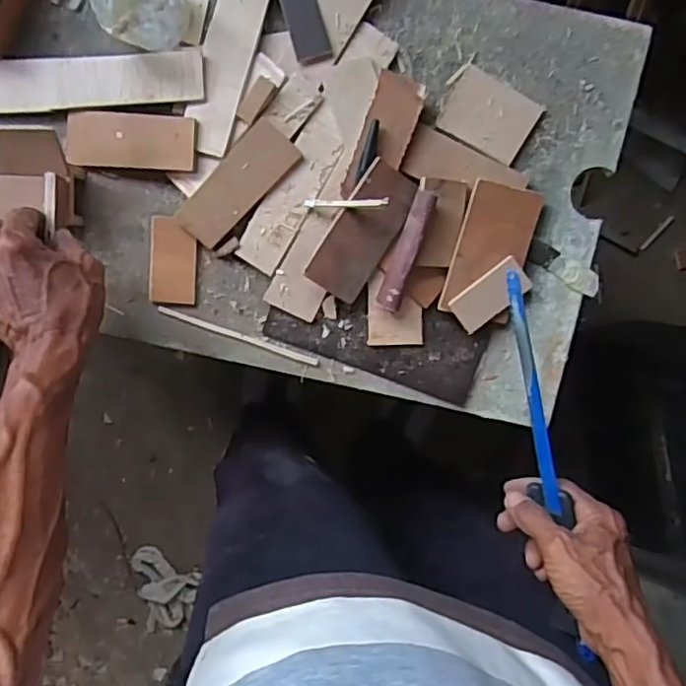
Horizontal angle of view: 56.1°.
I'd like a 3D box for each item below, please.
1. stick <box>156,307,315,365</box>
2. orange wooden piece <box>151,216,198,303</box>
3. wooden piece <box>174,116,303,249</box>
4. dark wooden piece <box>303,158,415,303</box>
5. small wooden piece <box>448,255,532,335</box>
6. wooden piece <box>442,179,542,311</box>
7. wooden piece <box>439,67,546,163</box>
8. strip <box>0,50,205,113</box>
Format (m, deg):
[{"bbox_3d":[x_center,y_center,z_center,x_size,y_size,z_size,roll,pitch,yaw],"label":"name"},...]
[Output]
[{"bbox_3d":[-0.092,-0.006,0.565,0.144,0.004,0.006,19,97,-3],"label":"stick"},{"bbox_3d":[-0.146,-0.070,0.552,0.039,0.005,0.073,4,97,-1],"label":"orange wooden piece"},{"bbox_3d":[-0.087,-0.131,0.534,0.045,0.004,0.113,44,95,-5],"label":"wooden piece"},{"bbox_3d":[0.018,-0.090,0.525,0.050,0.007,0.110,31,94,-23],"label":"dark wooden piece"},{"bbox_3d":[0.124,-0.041,0.543,0.066,0.009,0.034,-38,96,6],"label":"small wooden piece"},{"bbox_3d":[0.125,-0.077,0.538,0.062,0.011,0.108,14,103,-11],"label":"wooden piece"},{"bbox_3d":[0.123,-0.188,0.532,0.071,0.009,0.055,29,96,-4],"label":"wooden piece"},{"bbox_3d":[-0.220,-0.213,0.527,0.213,0.012,0.041,-3,97,0],"label":"strip"}]

